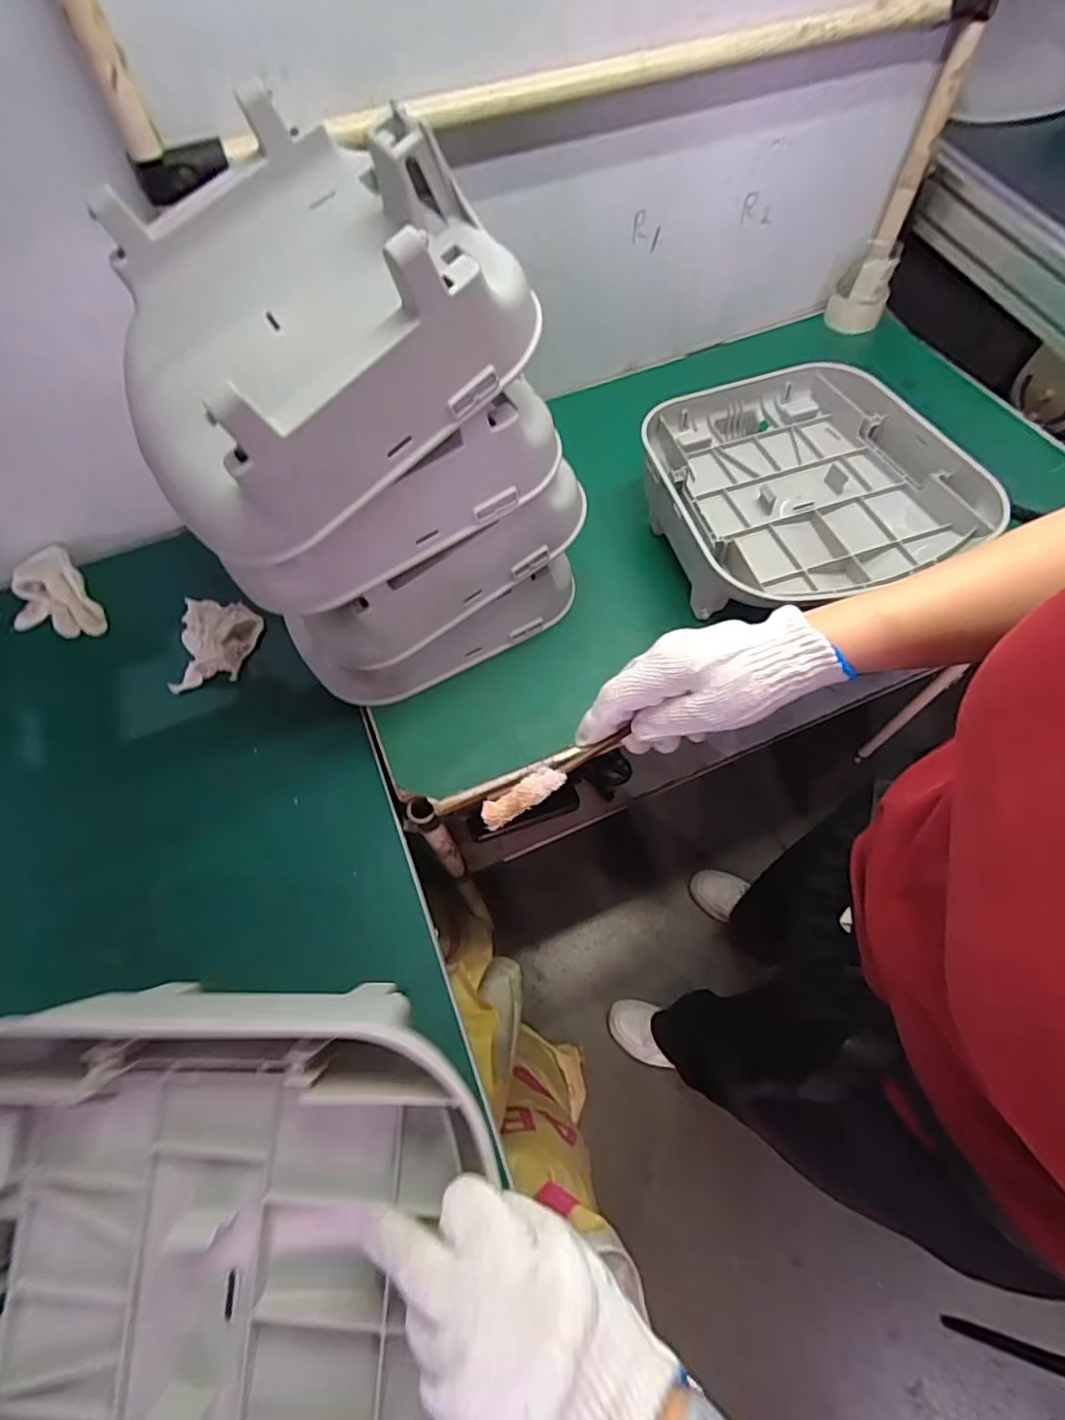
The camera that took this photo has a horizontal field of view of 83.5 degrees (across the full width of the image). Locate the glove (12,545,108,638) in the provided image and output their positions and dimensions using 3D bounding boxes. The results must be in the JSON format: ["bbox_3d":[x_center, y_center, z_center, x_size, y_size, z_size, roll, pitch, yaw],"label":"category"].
[{"bbox_3d":[-0.594,-0.134,0.734,0.089,0.027,0.142,-35,65,-16],"label":"glove"}]

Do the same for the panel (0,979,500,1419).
[{"bbox_3d":[-0.180,0.326,0.317,0.332,0.081,0.319,2,79,-1],"label":"panel"}]

